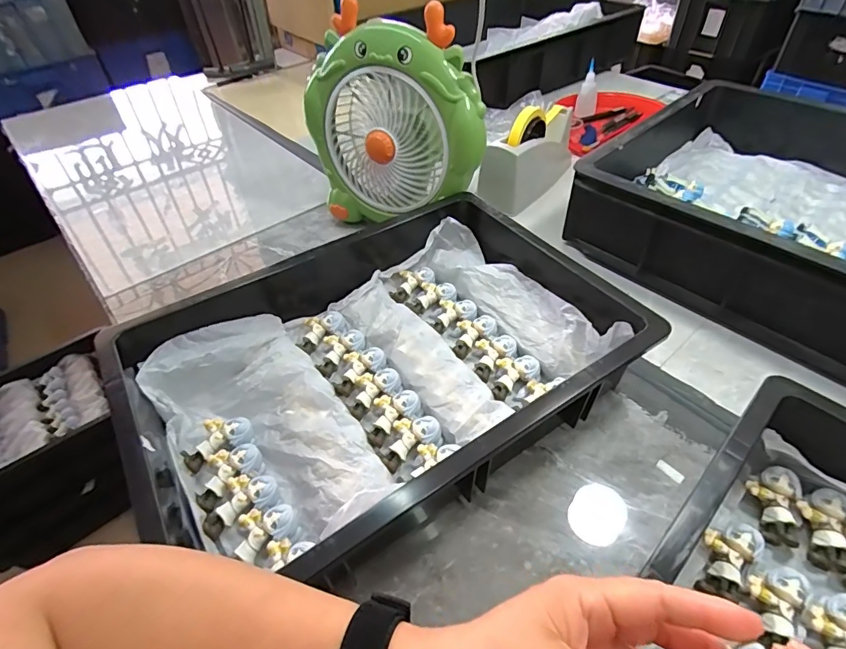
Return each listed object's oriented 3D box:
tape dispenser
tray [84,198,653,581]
[{"bbox_3d":[0.173,-0.276,0.729,0.072,0.114,0.203,31,55,29],"label":"tape dispenser"},{"bbox_3d":[-0.045,0.025,0.467,0.445,0.089,0.342,-27,51,-22],"label":"tray"}]

